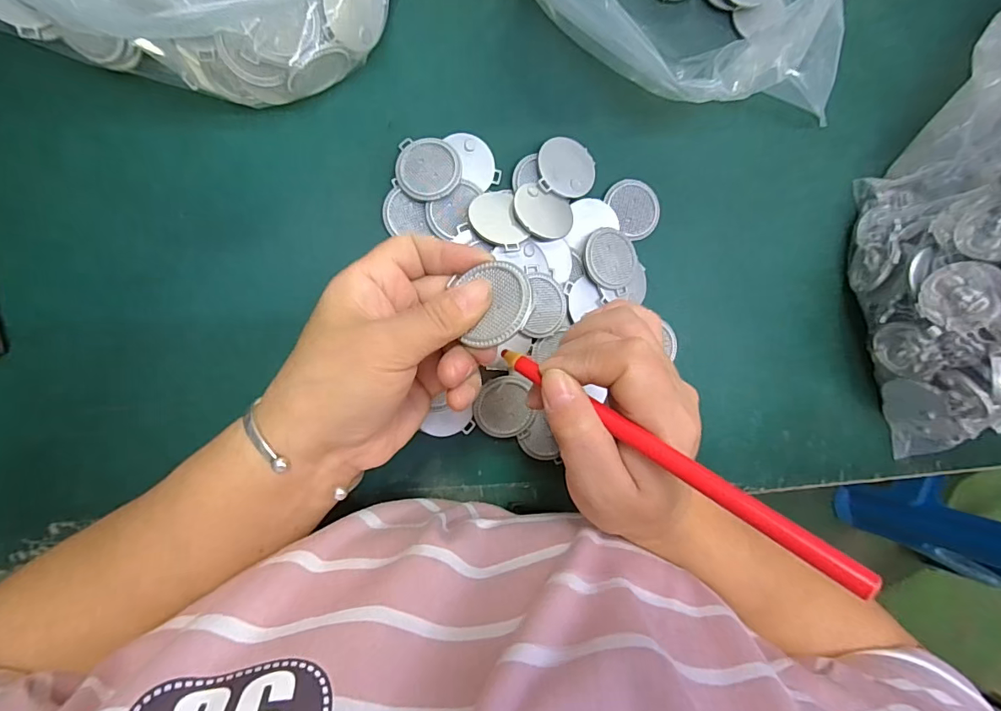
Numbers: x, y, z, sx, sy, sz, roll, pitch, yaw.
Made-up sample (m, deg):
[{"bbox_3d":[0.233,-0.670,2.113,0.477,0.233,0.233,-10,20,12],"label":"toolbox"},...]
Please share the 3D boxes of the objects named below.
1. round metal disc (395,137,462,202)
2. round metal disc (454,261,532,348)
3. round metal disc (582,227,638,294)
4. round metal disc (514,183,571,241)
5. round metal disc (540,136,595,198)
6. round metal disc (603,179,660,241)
[{"bbox_3d":[-0.045,-0.117,0.301,0.039,0.004,0.040,0,84,-1],"label":"round metal disc"},{"bbox_3d":[-0.002,-0.024,0.213,0.032,0.004,0.038,-16,68,18],"label":"round metal disc"},{"bbox_3d":[0.073,-0.063,0.319,0.040,0.005,0.038,0,89,-20],"label":"round metal disc"},{"bbox_3d":[0.027,-0.091,0.305,0.040,0.004,0.035,21,68,-19],"label":"round metal disc"},{"bbox_3d":[0.044,-0.123,0.315,0.039,0.004,0.038,2,85,-19],"label":"round metal disc"},{"bbox_3d":[0.092,-0.101,0.330,0.034,0.010,0.040,-25,96,-8],"label":"round metal disc"}]

